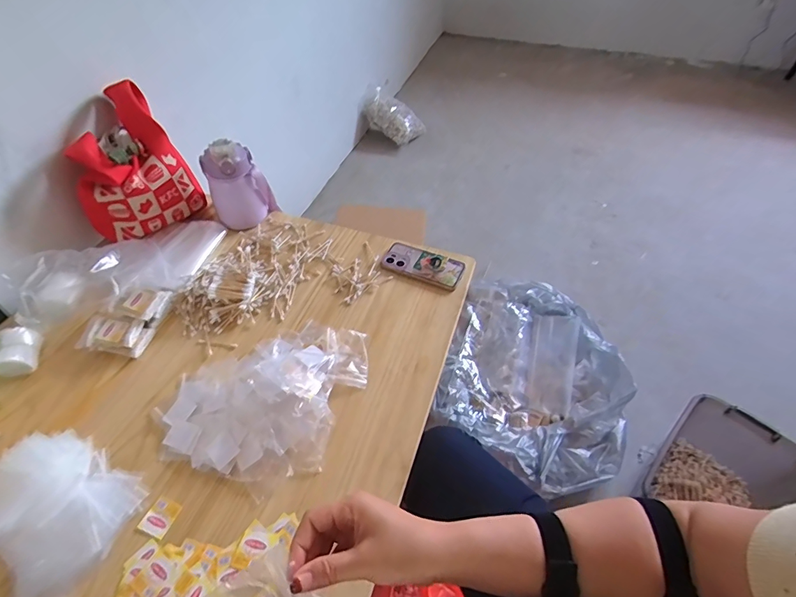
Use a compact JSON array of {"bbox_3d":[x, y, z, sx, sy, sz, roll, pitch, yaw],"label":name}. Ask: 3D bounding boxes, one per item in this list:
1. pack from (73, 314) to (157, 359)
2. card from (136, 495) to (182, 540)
[{"bbox_3d":[-0.481,0.066,0.723,0.111,0.034,0.057,7,49,6],"label":"pack"},{"bbox_3d":[-0.313,0.288,0.558,0.038,0.004,0.043,24,52,7],"label":"card"}]

